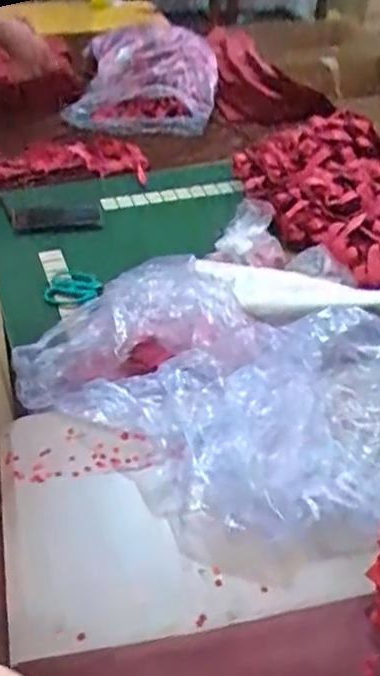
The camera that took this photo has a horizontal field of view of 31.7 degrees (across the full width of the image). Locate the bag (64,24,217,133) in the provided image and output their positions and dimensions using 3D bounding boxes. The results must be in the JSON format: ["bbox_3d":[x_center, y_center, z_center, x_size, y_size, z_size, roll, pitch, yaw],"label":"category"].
[{"bbox_3d":[-0.106,-0.570,1.480,0.279,0.251,0.250,12,40,10],"label":"bag"}]

